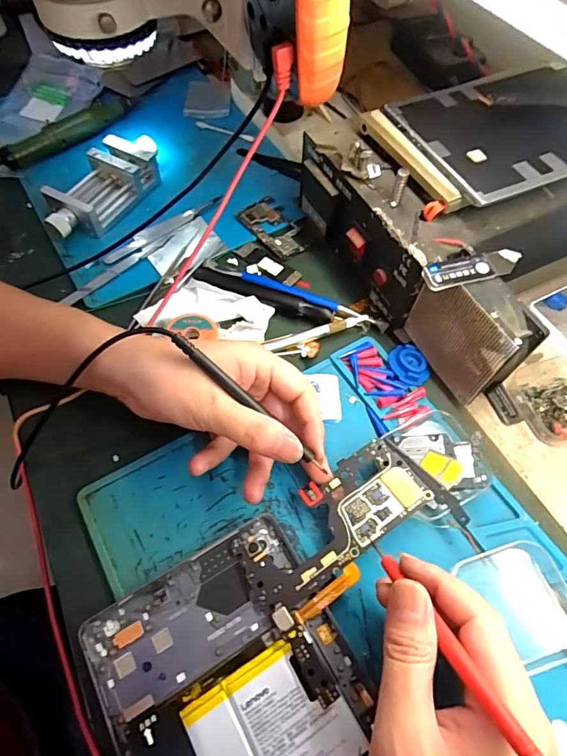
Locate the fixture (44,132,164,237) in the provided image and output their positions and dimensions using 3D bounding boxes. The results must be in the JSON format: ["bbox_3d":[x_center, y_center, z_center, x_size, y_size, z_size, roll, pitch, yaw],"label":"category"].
[{"bbox_3d":[-0.174,-0.184,0.435,0.057,0.033,0.134,27,63,14],"label":"fixture"}]

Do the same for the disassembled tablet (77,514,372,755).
[{"bbox_3d":[-0.015,0.192,0.231,0.128,0.015,0.202,-26,63,-15],"label":"disassembled tablet"}]

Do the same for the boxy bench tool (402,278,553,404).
[{"bbox_3d":[0.128,-0.032,0.319,0.028,0.084,0.078,-25,63,-15],"label":"boxy bench tool"}]

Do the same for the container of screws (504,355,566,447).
[{"bbox_3d":[0.211,0.013,0.336,0.064,0.018,0.065,-20,62,-13],"label":"container of screws"}]

